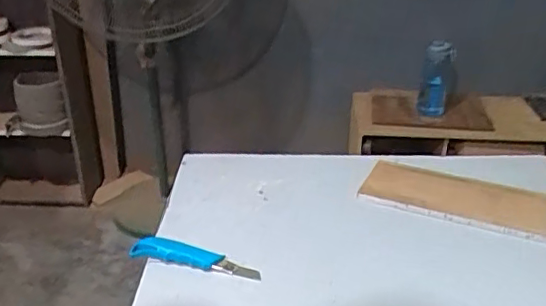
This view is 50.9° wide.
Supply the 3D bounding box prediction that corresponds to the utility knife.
[{"bbox_3d":[-0.109,0.146,0.801,0.186,0.039,0.023,4,29,12],"label":"utility knife"}]

